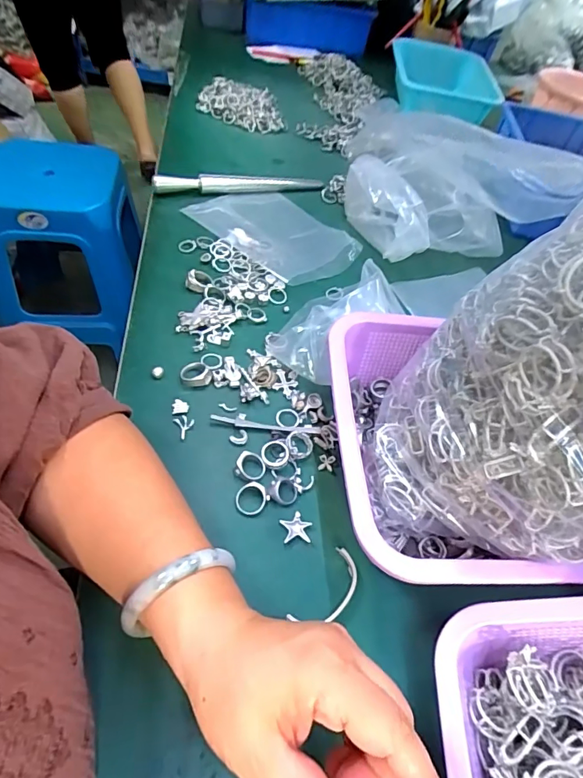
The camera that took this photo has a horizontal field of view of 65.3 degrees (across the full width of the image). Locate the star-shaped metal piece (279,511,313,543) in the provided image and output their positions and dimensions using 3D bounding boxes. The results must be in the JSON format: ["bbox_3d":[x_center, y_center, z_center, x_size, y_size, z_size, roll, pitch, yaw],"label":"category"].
[{"bbox_3d":[0.003,0.105,0.346,0.023,0.004,0.022,2,52,-9],"label":"star-shaped metal piece"}]

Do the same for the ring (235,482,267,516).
[{"bbox_3d":[-0.031,0.084,0.351,0.023,0.005,0.025,5,52,-7],"label":"ring"}]

